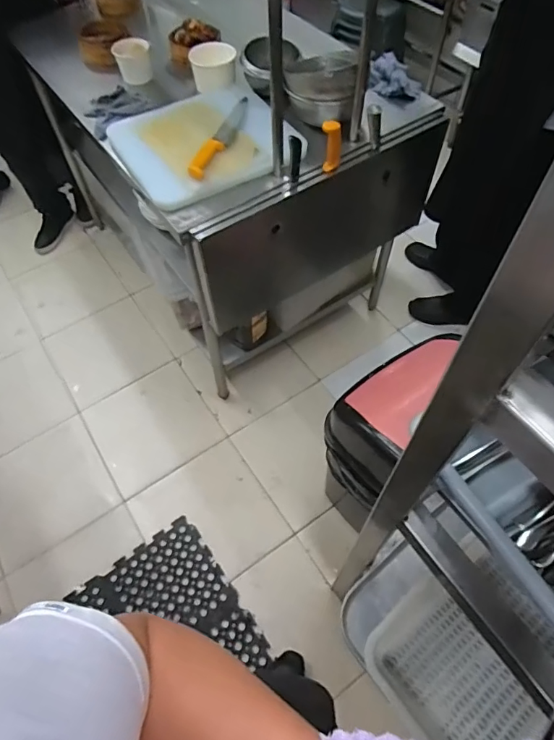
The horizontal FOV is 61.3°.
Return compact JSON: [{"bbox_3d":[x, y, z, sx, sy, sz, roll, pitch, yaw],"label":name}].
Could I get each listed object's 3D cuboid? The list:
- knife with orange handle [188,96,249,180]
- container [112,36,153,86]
[{"bbox_3d":[-0.123,-0.554,1.096,0.053,0.031,0.337,14,60,10],"label":"knife with orange handle"},{"bbox_3d":[-0.393,-0.852,1.285,0.092,0.082,0.082,-12,59,-6],"label":"container"}]

